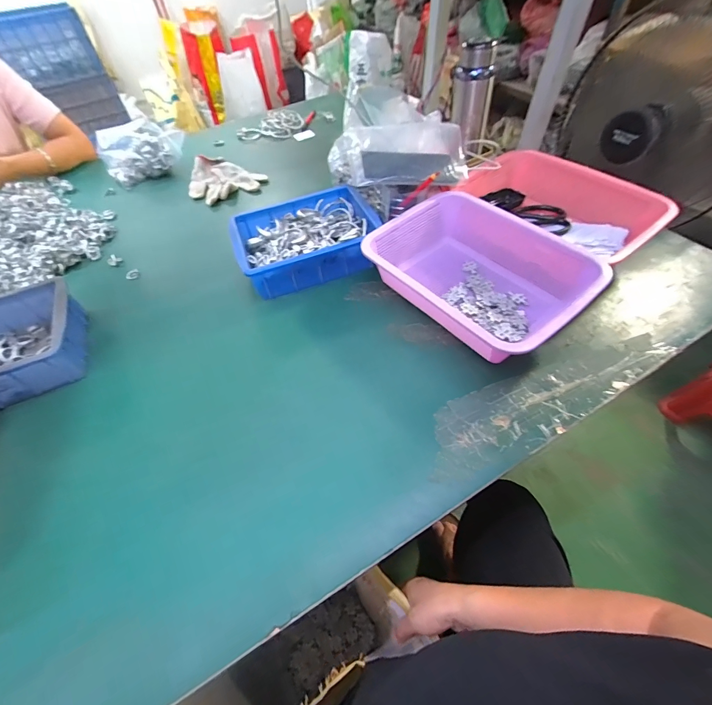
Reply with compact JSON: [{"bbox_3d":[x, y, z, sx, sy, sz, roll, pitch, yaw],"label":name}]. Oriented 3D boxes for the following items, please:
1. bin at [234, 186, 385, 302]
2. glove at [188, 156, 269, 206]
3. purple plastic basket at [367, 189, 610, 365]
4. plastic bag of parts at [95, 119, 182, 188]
[{"bbox_3d":[-0.091,-0.207,0.617,0.247,0.082,0.184,-18,55,-11],"label":"bin"},{"bbox_3d":[-0.330,-0.416,0.818,0.186,0.043,0.148,26,59,20],"label":"glove"},{"bbox_3d":[0.177,-0.115,0.521,0.220,0.096,0.300,-32,58,-19],"label":"purple plastic basket"},{"bbox_3d":[-0.533,-0.509,0.855,0.203,0.111,0.090,-24,56,-15],"label":"plastic bag of parts"}]

